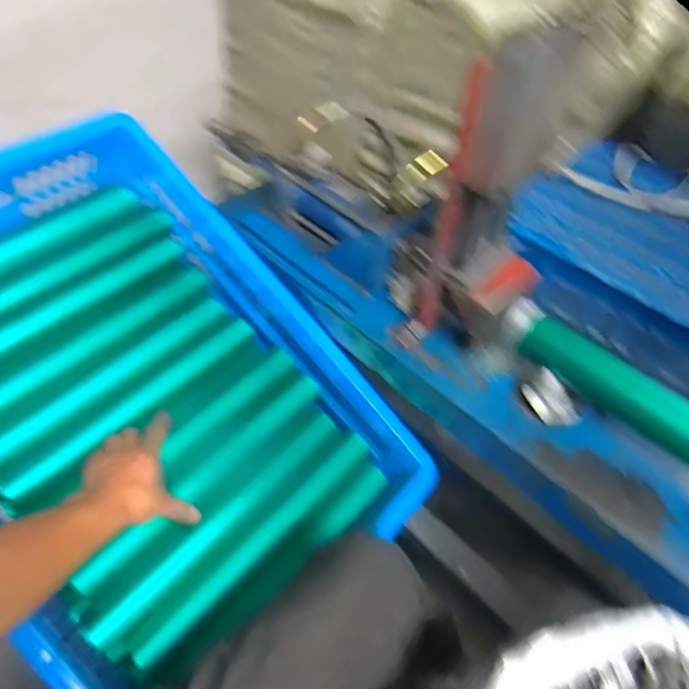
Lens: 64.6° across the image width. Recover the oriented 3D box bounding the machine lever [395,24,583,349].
[{"bbox_3d":[0.144,-0.136,0.541,0.132,0.328,0.081,6,49,2],"label":"machine lever"}]

